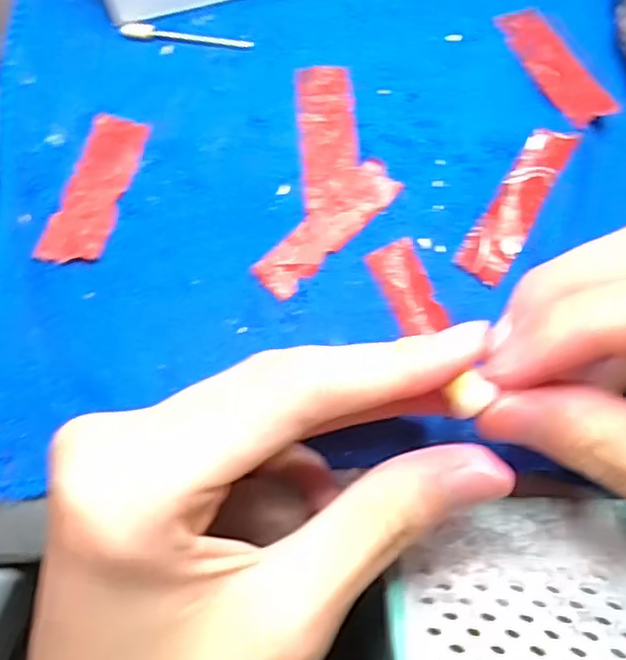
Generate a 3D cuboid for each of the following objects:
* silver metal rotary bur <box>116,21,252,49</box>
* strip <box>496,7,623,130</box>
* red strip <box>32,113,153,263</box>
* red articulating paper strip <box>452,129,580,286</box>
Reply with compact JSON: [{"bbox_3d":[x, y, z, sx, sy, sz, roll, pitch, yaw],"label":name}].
[{"bbox_3d":[-0.048,-0.112,0.239,0.048,0.004,0.007,6,74,2],"label":"silver metal rotary bur"},{"bbox_3d":[0.088,-0.097,0.230,0.016,0.004,0.056,-23,66,-5],"label":"strip"},{"bbox_3d":[-0.076,-0.049,0.221,0.020,0.004,0.058,18,71,-3],"label":"red strip"},{"bbox_3d":[0.070,-0.043,0.217,0.017,0.004,0.060,30,82,20],"label":"red articulating paper strip"}]

